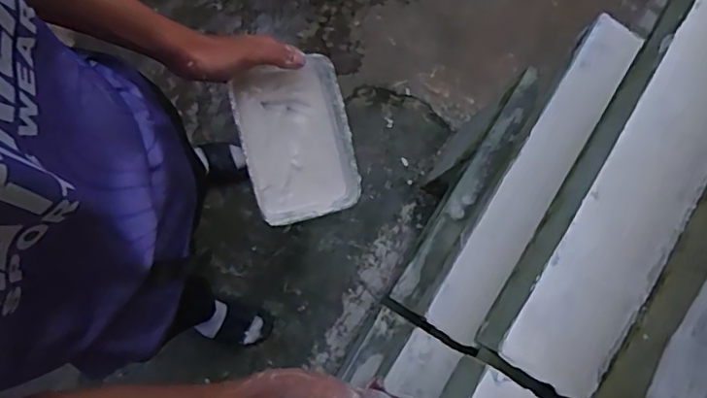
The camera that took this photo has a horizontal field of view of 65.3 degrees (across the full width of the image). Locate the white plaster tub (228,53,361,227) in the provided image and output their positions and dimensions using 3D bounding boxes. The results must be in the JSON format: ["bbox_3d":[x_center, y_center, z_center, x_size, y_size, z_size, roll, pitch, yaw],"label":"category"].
[{"bbox_3d":[-0.062,-0.060,0.589,0.116,0.051,0.166,-13,94,-2],"label":"white plaster tub"}]

